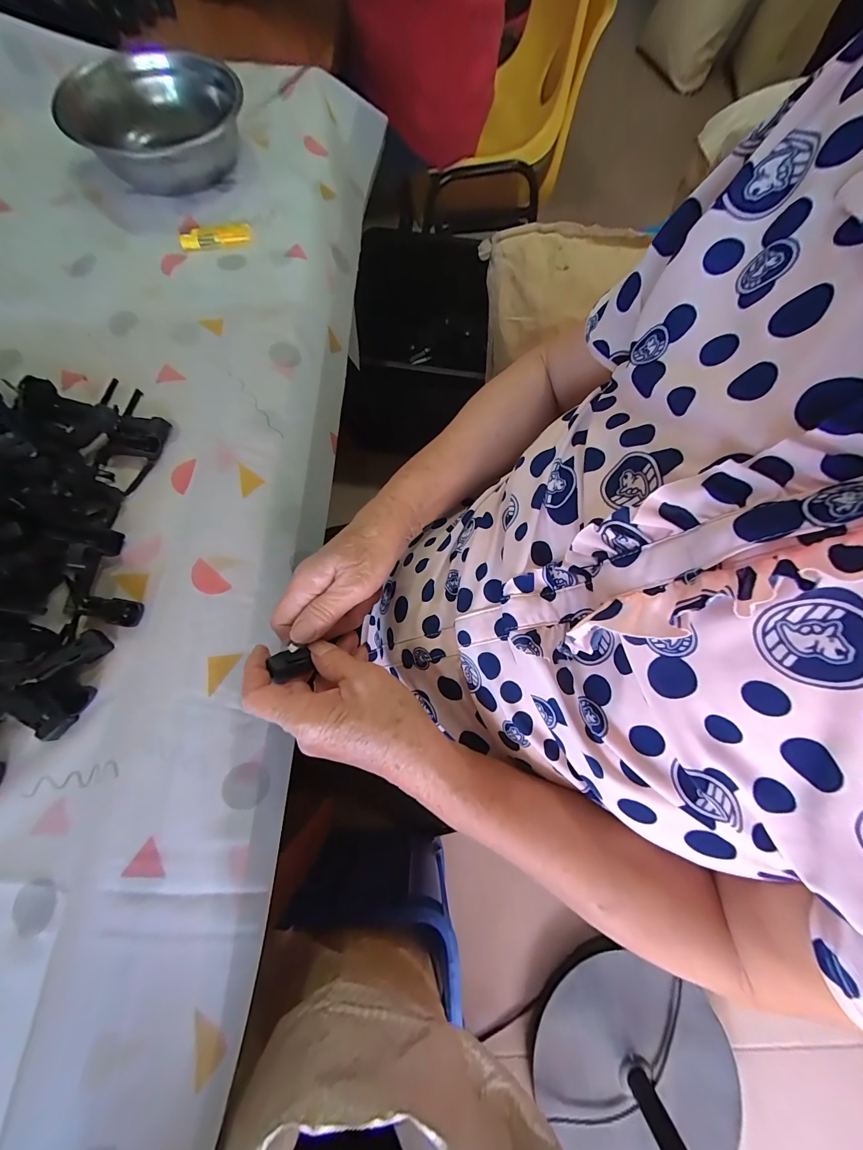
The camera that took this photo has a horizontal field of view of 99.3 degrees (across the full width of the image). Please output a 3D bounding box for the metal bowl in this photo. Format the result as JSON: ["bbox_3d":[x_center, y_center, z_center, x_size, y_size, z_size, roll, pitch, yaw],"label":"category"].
[{"bbox_3d":[-0.334,-0.566,0.463,0.182,0.062,0.195,1,72,-2],"label":"metal bowl"}]

